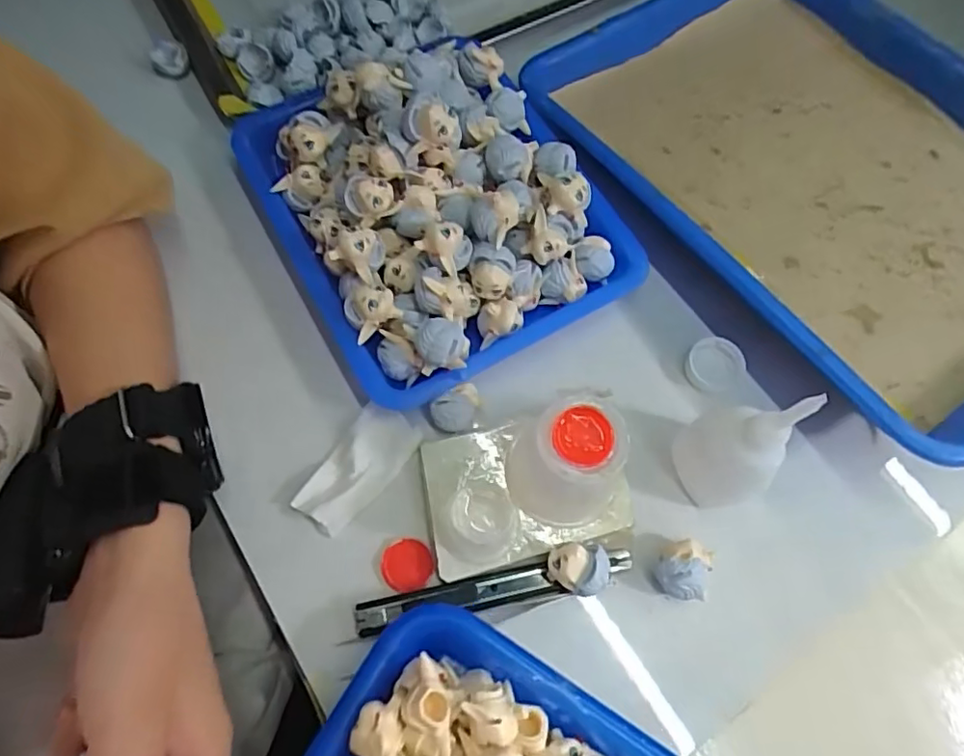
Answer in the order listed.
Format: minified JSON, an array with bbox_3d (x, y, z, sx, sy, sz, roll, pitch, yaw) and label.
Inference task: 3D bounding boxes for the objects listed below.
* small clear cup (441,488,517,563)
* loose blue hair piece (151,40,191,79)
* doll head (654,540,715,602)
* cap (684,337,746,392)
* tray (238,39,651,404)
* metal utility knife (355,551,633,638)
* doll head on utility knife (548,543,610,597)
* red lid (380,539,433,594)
[{"bbox_3d":[-0.001,0.069,0.274,0.034,0.037,0.029,1,68,0],"label":"small clear cup"},{"bbox_3d":[-0.211,-0.215,0.396,0.023,0.013,0.026,-32,71,-11],"label":"loose blue hair piece"},{"bbox_3d":[0.097,0.093,0.281,0.029,0.019,0.027,0,68,-1],"label":"doll head"},{"bbox_3d":[0.131,-0.007,0.329,0.031,0.010,0.031,0,68,-1],"label":"cap"},{"bbox_3d":[-0.031,-0.107,0.329,0.170,0.064,0.213,-29,71,-12],"label":"tray"},{"bbox_3d":[0.007,0.102,0.281,0.134,0.007,0.017,-10,68,-5],"label":"metal utility knife"},{"bbox_3d":[0.046,0.091,0.276,0.028,0.021,0.022,5,68,1],"label":"doll head on utility knife"},{"bbox_3d":[-0.037,0.093,0.289,0.025,0.004,0.024,0,68,-1],"label":"red lid"}]

